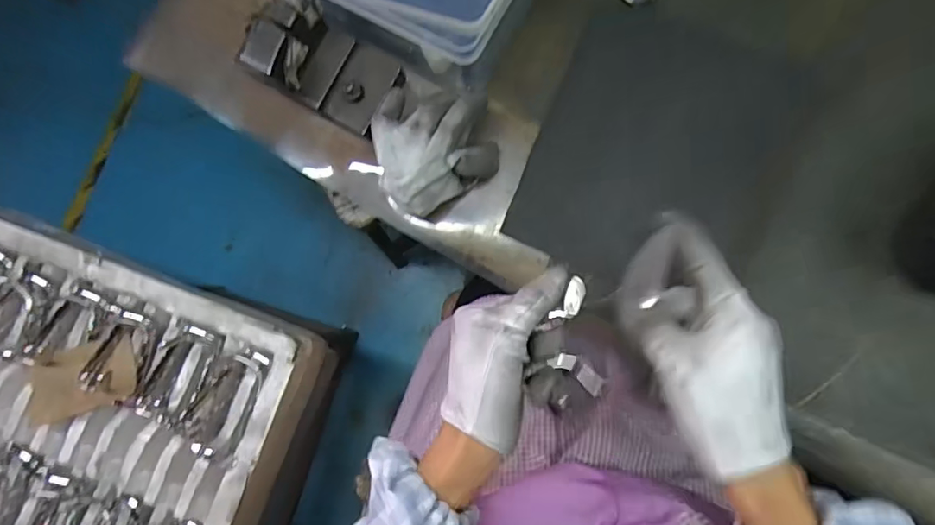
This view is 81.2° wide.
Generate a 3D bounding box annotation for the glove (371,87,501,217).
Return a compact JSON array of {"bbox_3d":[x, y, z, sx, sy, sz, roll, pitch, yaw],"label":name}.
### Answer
[{"bbox_3d":[-0.025,-0.088,0.405,0.097,0.054,0.076,-33,81,1],"label":"glove"}]

